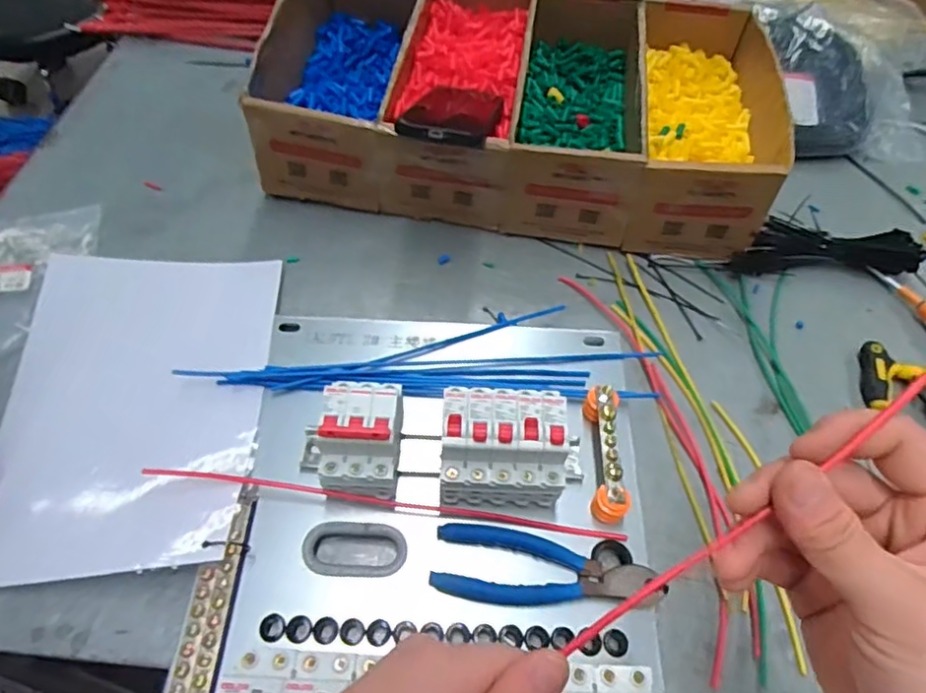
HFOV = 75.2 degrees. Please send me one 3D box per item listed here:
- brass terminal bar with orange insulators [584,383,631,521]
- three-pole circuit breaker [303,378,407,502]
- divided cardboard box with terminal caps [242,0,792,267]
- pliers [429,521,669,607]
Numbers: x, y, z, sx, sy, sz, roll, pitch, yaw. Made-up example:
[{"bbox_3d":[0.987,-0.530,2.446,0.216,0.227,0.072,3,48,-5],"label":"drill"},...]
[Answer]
[{"bbox_3d":[0.112,0.080,0.456,0.027,0.035,0.099,1,66,-3],"label":"brass terminal bar with orange insulators"},{"bbox_3d":[-0.075,0.065,0.438,0.061,0.069,0.079,4,56,-1],"label":"three-pole circuit breaker"},{"bbox_3d":[0.057,-0.268,0.666,0.527,0.123,0.329,9,56,2],"label":"divided cardboard box with terminal caps"},{"bbox_3d":[0.061,0.158,0.422,0.158,0.013,0.051,9,57,2],"label":"pliers"}]

